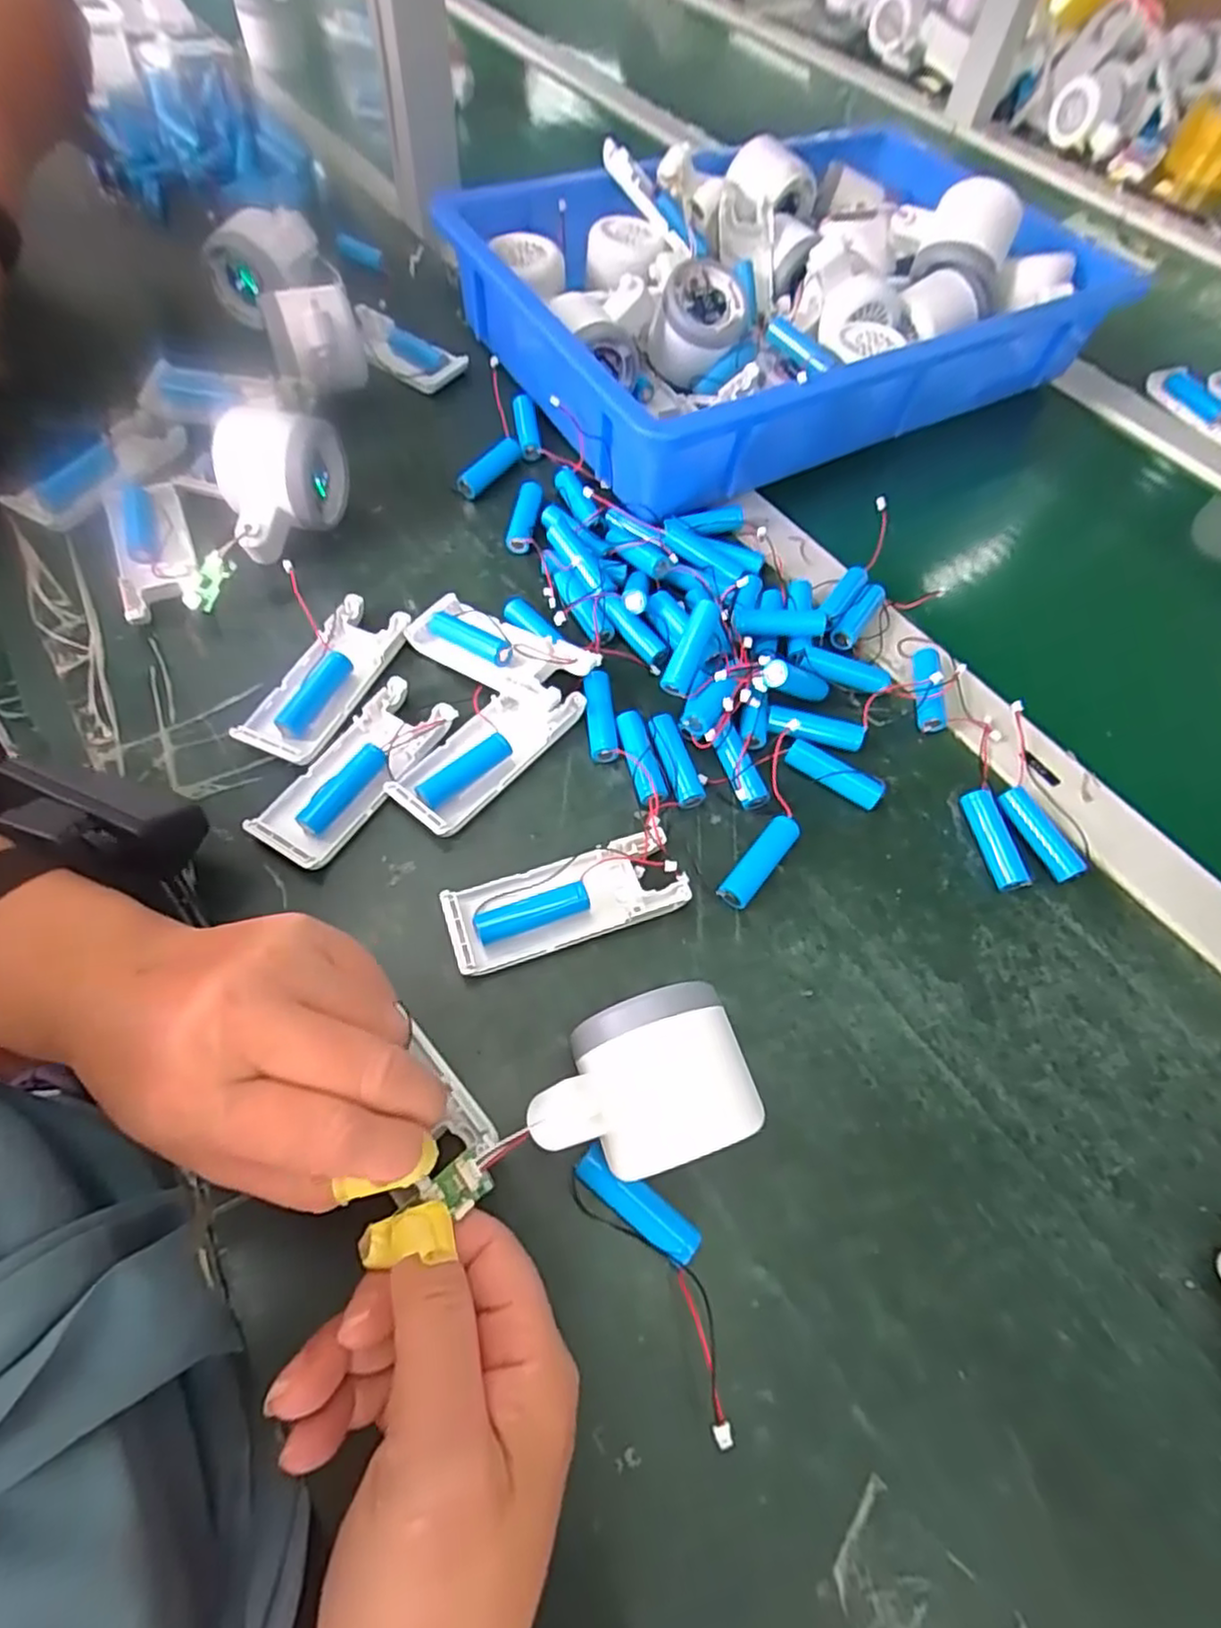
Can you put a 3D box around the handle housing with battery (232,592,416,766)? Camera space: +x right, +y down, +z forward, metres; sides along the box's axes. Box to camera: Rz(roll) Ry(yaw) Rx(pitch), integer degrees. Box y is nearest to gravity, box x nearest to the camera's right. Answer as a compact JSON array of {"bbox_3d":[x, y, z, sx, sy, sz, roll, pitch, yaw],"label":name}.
[{"bbox_3d":[-0.147,-0.070,0.356,0.038,0.013,0.100,24,63,9],"label":"handle housing with battery"}]

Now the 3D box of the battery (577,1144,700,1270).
[{"bbox_3d":[0.010,0.144,0.255,0.050,0.013,0.014,36,65,15],"label":"battery"}]

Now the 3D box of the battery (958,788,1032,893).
[{"bbox_3d":[0.190,0.013,0.340,0.017,0.014,0.050,-8,62,-8],"label":"battery"}]

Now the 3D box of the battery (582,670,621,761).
[{"bbox_3d":[-0.006,-0.049,0.357,0.014,0.017,0.048,-5,62,-6],"label":"battery"}]

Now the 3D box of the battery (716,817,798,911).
[{"bbox_3d":[0.070,0.023,0.326,0.015,0.013,0.052,37,65,15],"label":"battery"}]

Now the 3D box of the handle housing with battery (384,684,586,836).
[{"bbox_3d":[-0.061,-0.036,0.340,0.039,0.026,0.100,37,65,15],"label":"handle housing with battery"}]

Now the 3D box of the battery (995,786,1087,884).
[{"bbox_3d":[0.215,0.010,0.344,0.014,0.011,0.050,-22,65,-15],"label":"battery"}]

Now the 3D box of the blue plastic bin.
[{"bbox_3d":[0.135,-0.382,0.494,0.435,0.082,0.283,-29,67,-18],"label":"blue plastic bin"}]

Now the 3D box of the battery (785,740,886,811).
[{"bbox_3d":[0.114,-0.020,0.351,0.049,0.014,0.016,27,63,11],"label":"battery"}]

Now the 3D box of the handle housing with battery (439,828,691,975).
[{"bbox_3d":[-0.020,0.039,0.310,0.104,0.014,0.038,-15,64,-12],"label":"handle housing with battery"}]

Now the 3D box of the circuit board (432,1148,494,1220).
[{"bbox_3d":[-0.048,0.120,0.223,0.018,0.004,0.014,-24,83,-36],"label":"circuit board"}]

